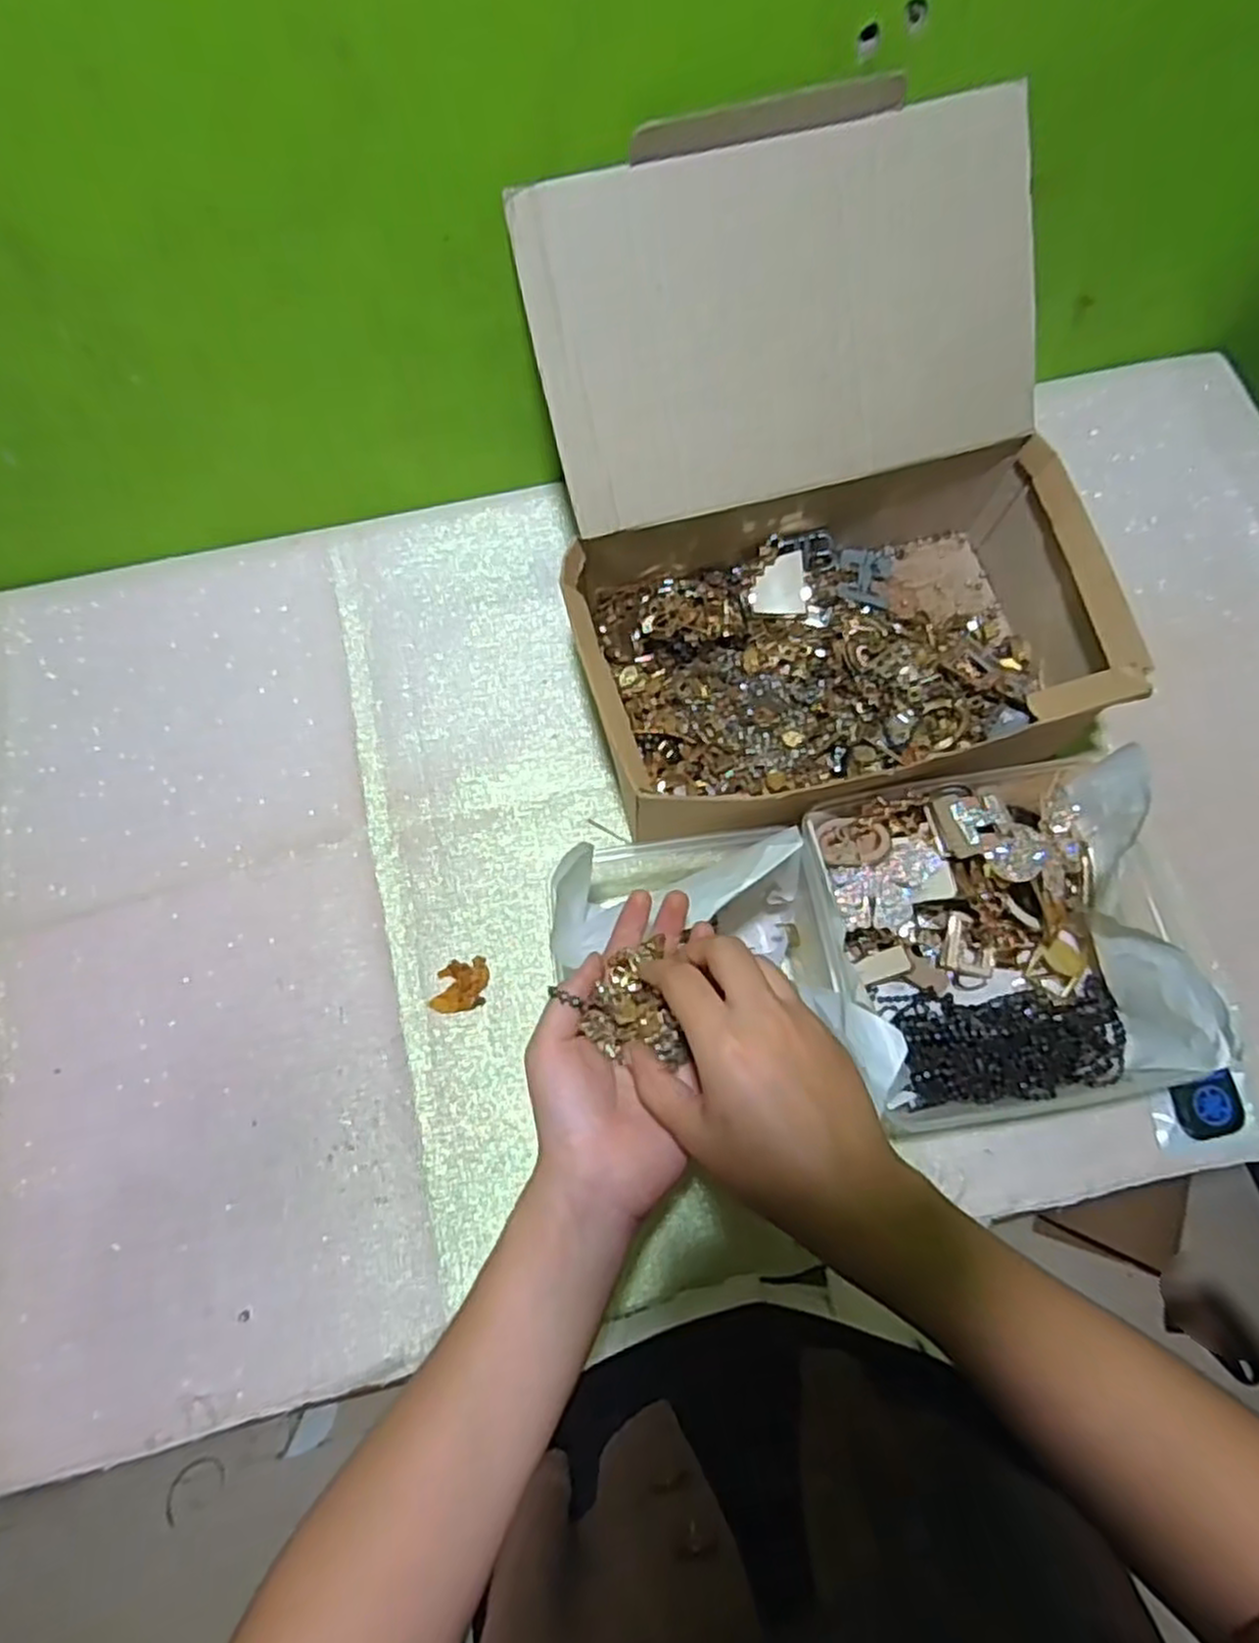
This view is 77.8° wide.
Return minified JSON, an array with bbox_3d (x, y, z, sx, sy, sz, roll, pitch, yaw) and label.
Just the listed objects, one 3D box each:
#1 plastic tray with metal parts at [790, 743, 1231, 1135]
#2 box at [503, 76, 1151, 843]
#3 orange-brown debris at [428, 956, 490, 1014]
[{"bbox_3d":[0.219,0.072,0.476,0.199,0.080,0.207,-10,71,-2],"label":"plastic tray with metal parts"},{"bbox_3d":[0.122,-0.198,0.501,0.330,0.219,0.347,-13,71,-3],"label":"box"},{"bbox_3d":[-0.111,0.108,0.516,0.033,0.006,0.038,6,72,4],"label":"orange-brown debris"}]

